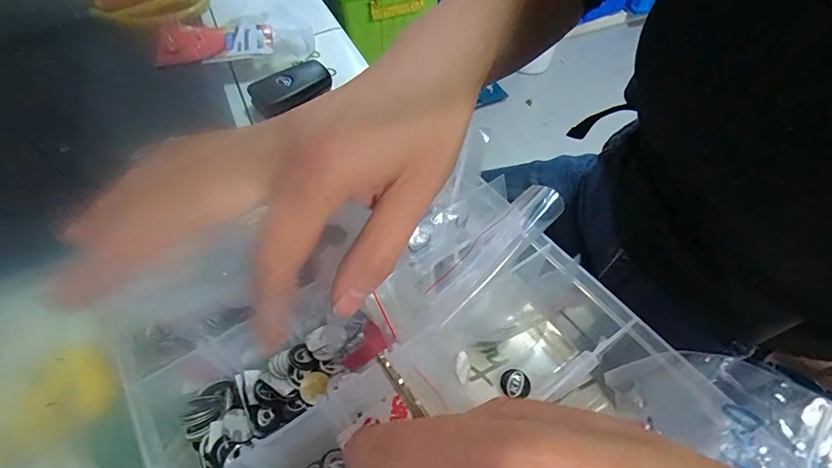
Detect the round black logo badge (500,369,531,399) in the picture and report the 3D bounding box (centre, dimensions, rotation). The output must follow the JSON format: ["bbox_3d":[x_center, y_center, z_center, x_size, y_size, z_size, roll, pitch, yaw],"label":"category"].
[{"bbox_3d":[0.045,0.067,0.181,0.012,0.004,0.012,0,54,0],"label":"round black logo badge"}]

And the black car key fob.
[{"bbox_3d":[-0.091,-0.110,0.297,0.032,0.011,0.062,38,62,24],"label":"black car key fob"}]

